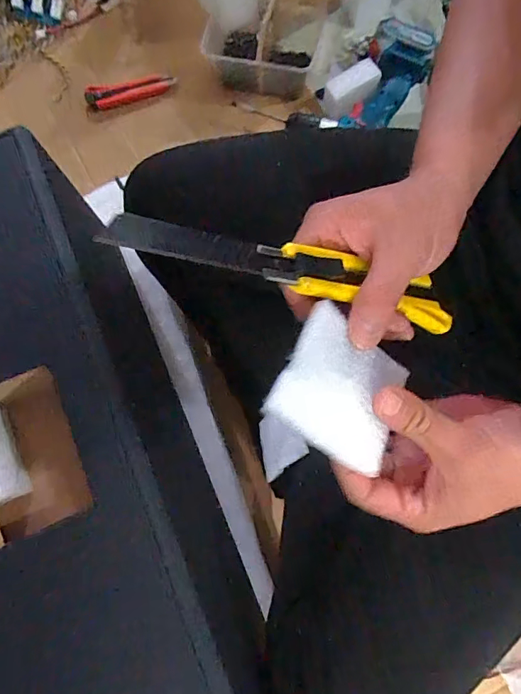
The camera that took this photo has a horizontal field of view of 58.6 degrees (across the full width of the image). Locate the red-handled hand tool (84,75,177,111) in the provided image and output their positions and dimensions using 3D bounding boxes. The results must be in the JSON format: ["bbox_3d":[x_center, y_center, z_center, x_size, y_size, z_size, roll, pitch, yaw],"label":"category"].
[{"bbox_3d":[-0.216,-0.425,0.772,0.148,0.017,0.037,-10,78,-2],"label":"red-handled hand tool"}]

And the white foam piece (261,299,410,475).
[{"bbox_3d":[0.045,0.023,0.251,0.079,0.005,0.070,37,64,-25],"label":"white foam piece"}]

